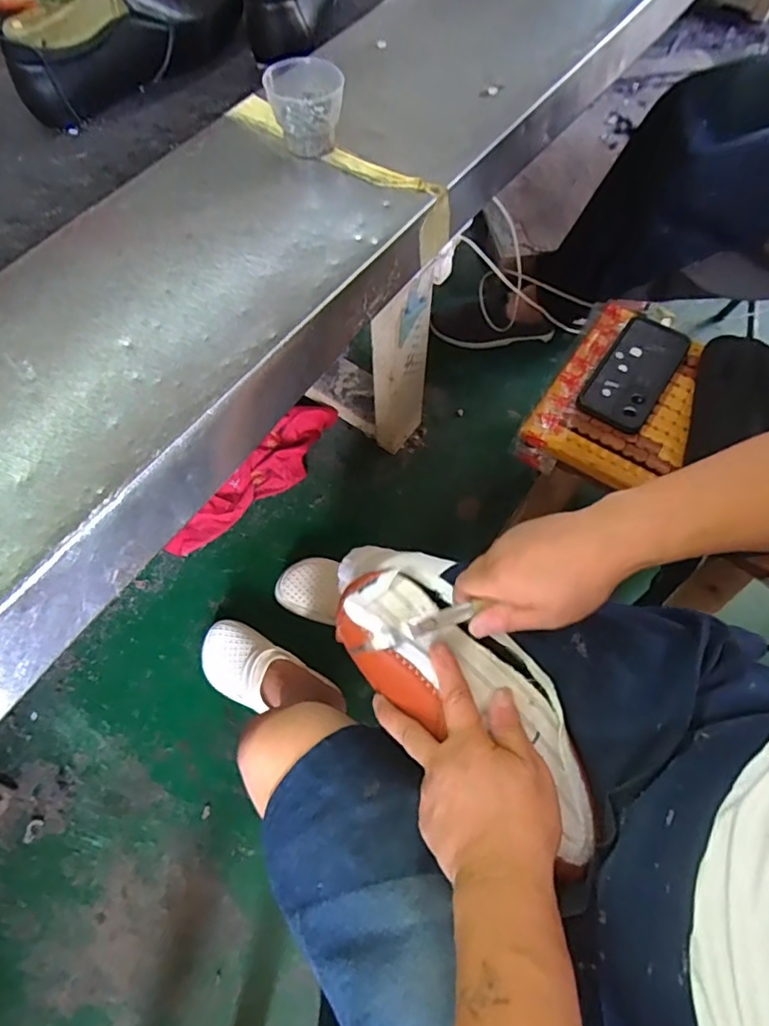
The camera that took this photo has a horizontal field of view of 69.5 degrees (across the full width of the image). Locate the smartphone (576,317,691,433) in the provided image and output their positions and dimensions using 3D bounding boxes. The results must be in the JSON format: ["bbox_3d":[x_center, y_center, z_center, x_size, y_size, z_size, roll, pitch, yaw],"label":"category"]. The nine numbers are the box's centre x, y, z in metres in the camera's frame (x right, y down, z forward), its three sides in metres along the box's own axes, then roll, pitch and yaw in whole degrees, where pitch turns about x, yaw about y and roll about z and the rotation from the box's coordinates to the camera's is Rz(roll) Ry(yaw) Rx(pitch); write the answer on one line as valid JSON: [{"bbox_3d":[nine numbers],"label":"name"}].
[{"bbox_3d":[0.310,-0.176,0.681,0.079,0.015,0.180,33,70,14],"label":"smartphone"}]

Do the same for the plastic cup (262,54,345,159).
[{"bbox_3d":[-0.066,-0.340,0.470,0.064,0.053,0.052,-7,67,-3],"label":"plastic cup"}]

